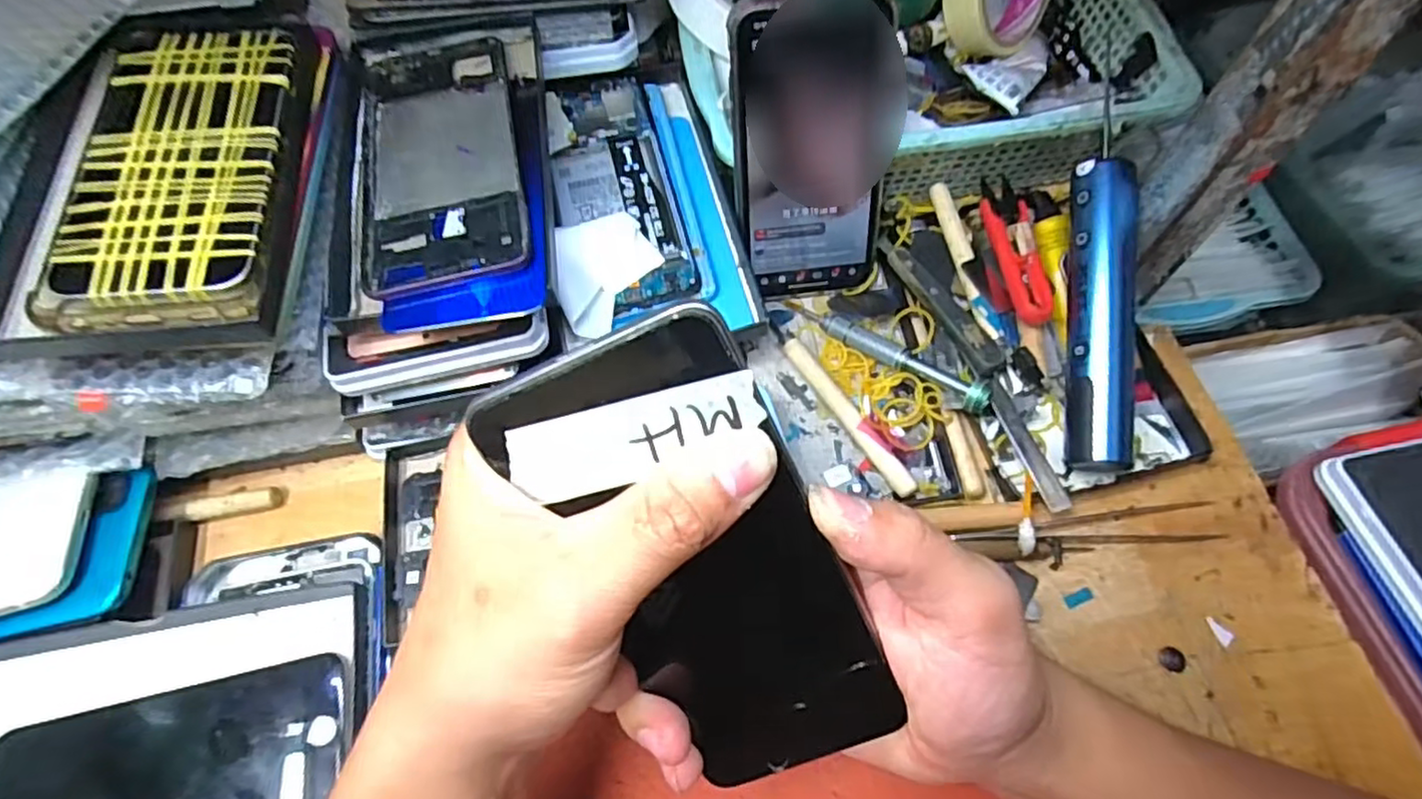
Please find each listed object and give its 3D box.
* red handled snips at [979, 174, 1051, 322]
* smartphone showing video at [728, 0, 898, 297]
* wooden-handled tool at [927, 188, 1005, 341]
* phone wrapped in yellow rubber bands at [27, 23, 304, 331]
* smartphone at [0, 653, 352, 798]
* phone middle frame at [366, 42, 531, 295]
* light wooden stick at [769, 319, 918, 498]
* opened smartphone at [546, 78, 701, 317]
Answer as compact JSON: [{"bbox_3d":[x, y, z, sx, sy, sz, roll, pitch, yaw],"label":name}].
[{"bbox_3d":[0.168,-0.085,0.374,0.025,0.009,0.100,-1,63,1],"label":"red handled snips"},{"bbox_3d":[0.051,-0.119,0.341,0.074,0.149,0.006,-7,40,-1],"label":"smartphone showing video"},{"bbox_3d":[0.143,-0.079,0.380,0.011,0.010,0.103,-10,63,-3],"label":"wooden-handled tool"},{"bbox_3d":[-0.218,-0.100,0.281,0.076,0.017,0.156,-9,63,-3],"label":"phone wrapped in yellow rubber bands"},{"bbox_3d":[-0.217,0.152,0.273,0.132,0.009,0.064,-10,68,-15],"label":"smartphone"},{"bbox_3d":[-0.128,-0.117,0.322,0.073,0.007,0.151,-13,64,-5],"label":"phone middle frame"},{"bbox_3d":[0.066,0.001,0.356,0.011,0.008,0.119,-30,66,-13],"label":"light wooden stick"},{"bbox_3d":[-0.053,-0.116,0.369,0.063,0.008,0.149,-13,68,-9],"label":"opened smartphone"}]

